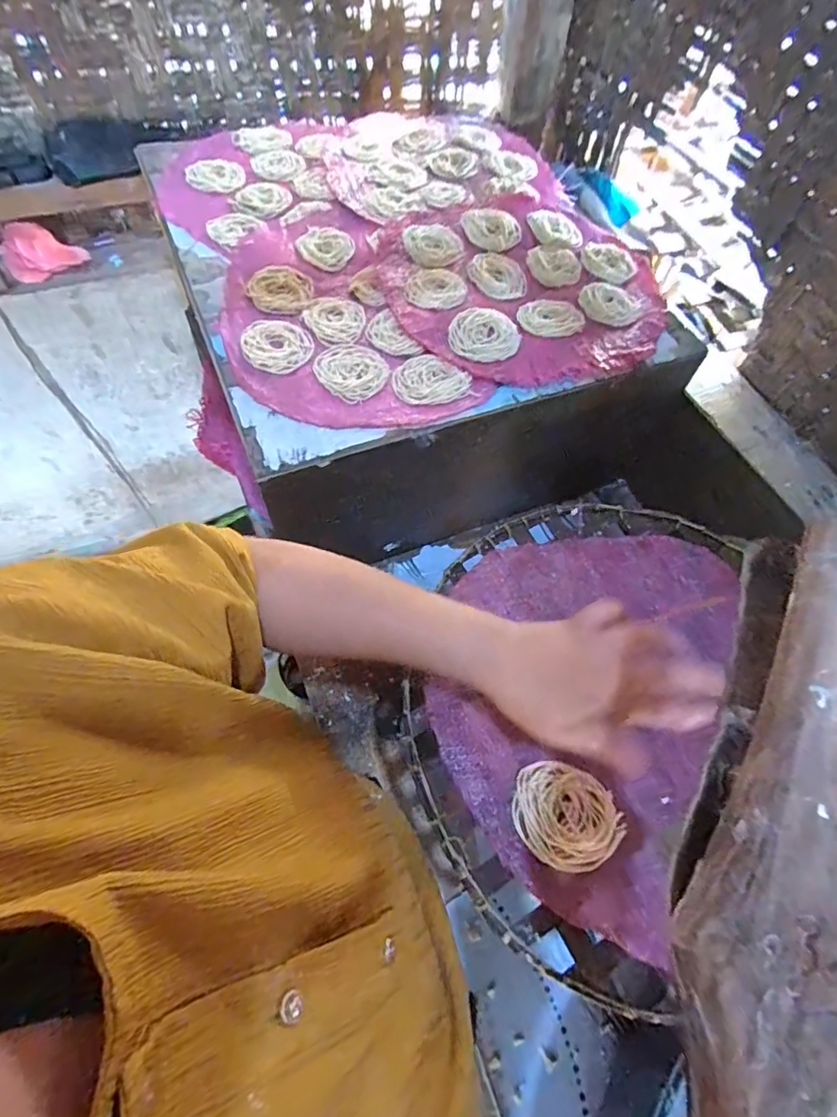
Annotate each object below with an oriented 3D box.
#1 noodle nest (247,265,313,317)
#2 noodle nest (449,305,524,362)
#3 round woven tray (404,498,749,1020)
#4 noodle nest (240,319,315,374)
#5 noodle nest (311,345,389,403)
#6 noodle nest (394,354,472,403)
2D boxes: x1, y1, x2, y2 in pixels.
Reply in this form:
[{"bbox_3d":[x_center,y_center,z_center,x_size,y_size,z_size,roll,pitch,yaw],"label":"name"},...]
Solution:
[{"bbox_3d":[-0.154,-0.301,0.577,0.069,0.011,0.068,2,62,-3],"label":"noodle nest"},{"bbox_3d":[0.073,-0.245,0.560,0.075,0.011,0.072,12,62,2],"label":"noodle nest"},{"bbox_3d":[0.165,0.107,0.415,0.346,0.025,0.349,2,62,-3],"label":"round woven tray"},{"bbox_3d":[-0.147,-0.224,0.535,0.071,0.009,0.077,-7,63,-8],"label":"noodle nest"},{"bbox_3d":[-0.069,-0.193,0.528,0.072,0.004,0.077,2,62,-3],"label":"noodle nest"},{"bbox_3d":[0.013,-0.185,0.531,0.079,0.005,0.061,-7,63,-8],"label":"noodle nest"}]

